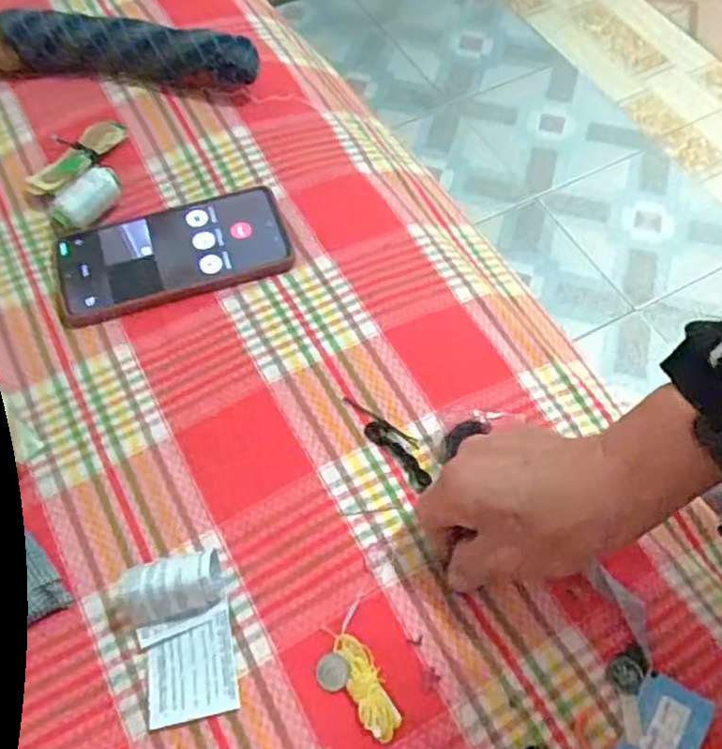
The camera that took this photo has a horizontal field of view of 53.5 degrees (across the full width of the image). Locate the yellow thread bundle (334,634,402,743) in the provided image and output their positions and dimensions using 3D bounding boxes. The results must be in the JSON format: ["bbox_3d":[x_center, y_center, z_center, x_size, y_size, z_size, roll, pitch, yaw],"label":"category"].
[{"bbox_3d":[0.003,0.162,0.374,0.019,0.005,0.054,-24,63,-13],"label":"yellow thread bundle"}]

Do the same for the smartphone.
[{"bbox_3d":[-0.140,-0.092,0.521,0.164,0.009,0.089,-17,61,-10],"label":"smartphone"}]

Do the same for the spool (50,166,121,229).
[{"bbox_3d":[-0.202,-0.130,0.529,0.022,0.026,0.053,34,65,18],"label":"spool"}]

